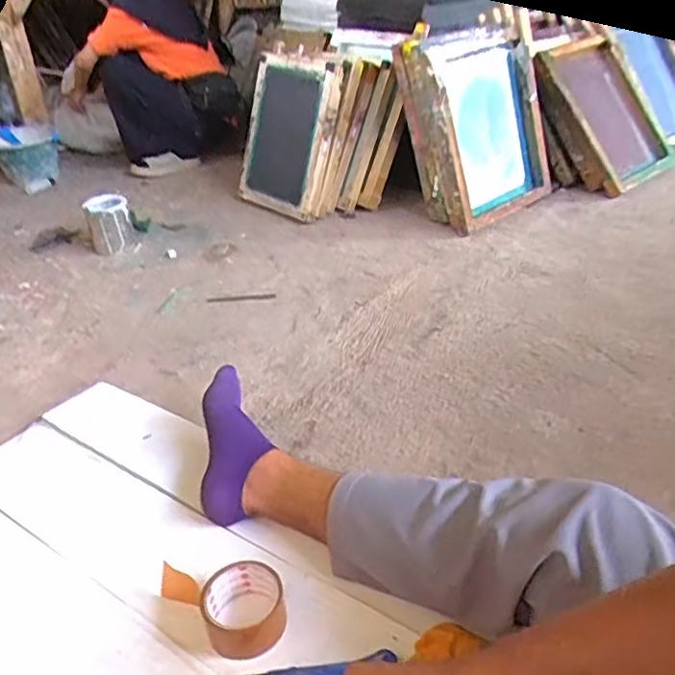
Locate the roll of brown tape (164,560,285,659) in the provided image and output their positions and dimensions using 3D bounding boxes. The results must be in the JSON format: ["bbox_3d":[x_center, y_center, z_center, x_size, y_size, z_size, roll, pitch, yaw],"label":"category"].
[{"bbox_3d":[-0.127,0.294,0.714,0.155,0.045,0.091,25,42,35],"label":"roll of brown tape"}]

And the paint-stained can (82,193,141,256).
[{"bbox_3d":[-0.579,-0.288,1.599,0.114,0.126,0.112,-15,36,-19],"label":"paint-stained can"}]

